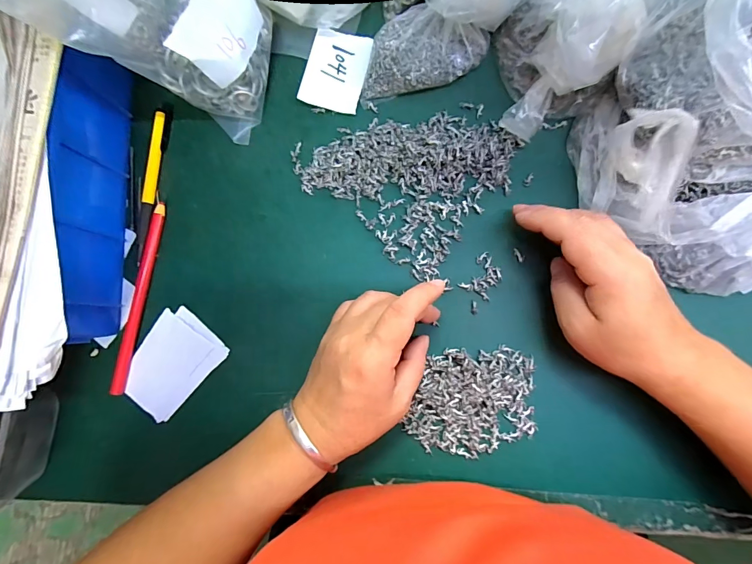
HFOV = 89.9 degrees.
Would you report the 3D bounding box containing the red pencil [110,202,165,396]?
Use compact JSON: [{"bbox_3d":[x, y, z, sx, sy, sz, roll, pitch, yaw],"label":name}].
[{"bbox_3d":[-0.194,0.012,0.308,0.009,0.009,0.155,10,85,5],"label":"red pencil"}]

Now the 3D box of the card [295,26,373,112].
[{"bbox_3d":[-0.034,-0.181,0.321,0.049,0.004,0.071,13,83,-6],"label":"card"}]

